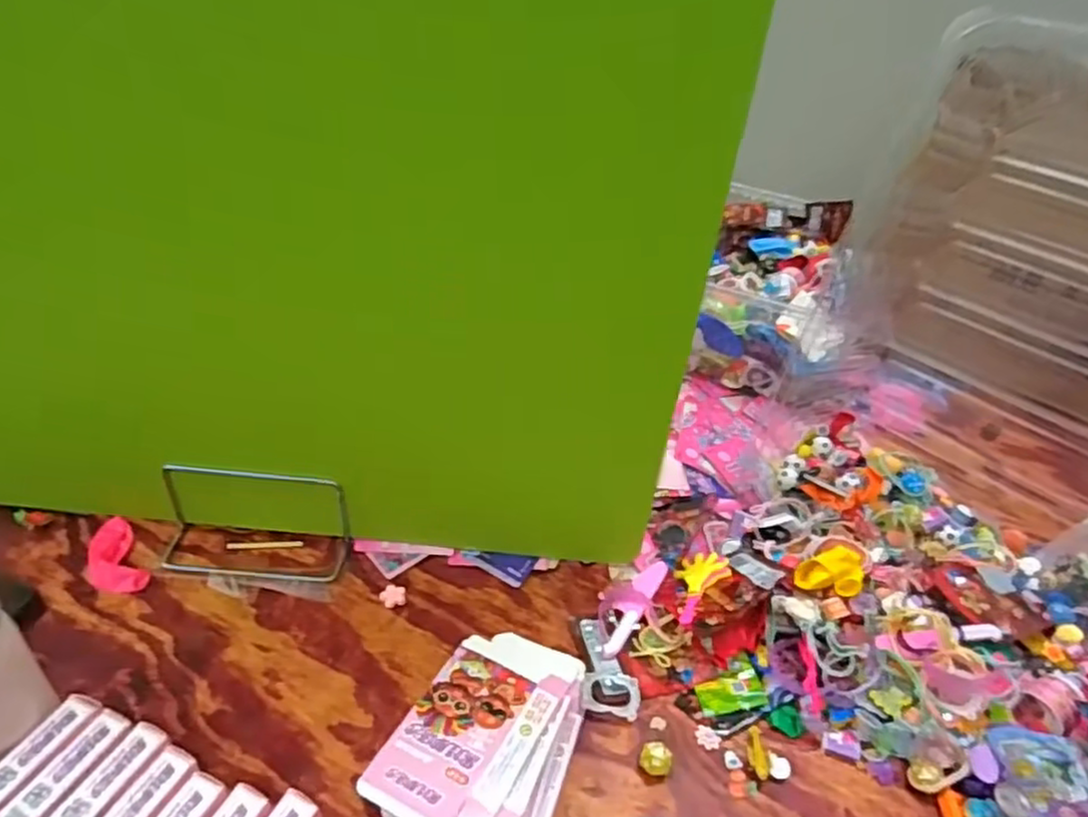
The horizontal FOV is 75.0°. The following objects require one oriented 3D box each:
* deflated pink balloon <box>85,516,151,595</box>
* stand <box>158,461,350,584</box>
[{"bbox_3d":[-0.366,0.127,0.602,0.040,0.016,0.080,-22,45,-31],"label":"deflated pink balloon"},{"bbox_3d":[-0.248,0.095,0.599,0.156,0.081,0.062,4,37,-3],"label":"stand"}]

